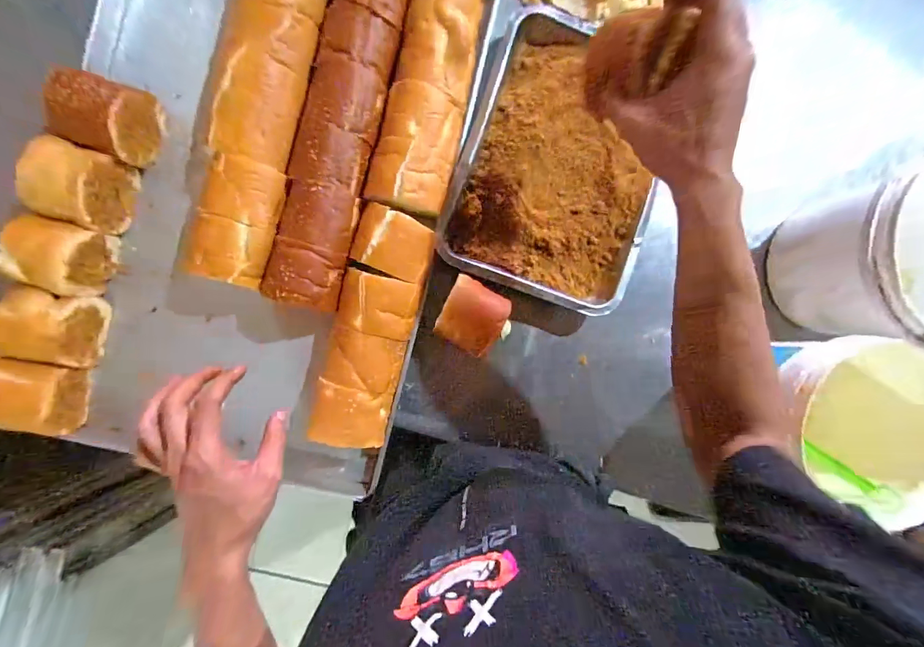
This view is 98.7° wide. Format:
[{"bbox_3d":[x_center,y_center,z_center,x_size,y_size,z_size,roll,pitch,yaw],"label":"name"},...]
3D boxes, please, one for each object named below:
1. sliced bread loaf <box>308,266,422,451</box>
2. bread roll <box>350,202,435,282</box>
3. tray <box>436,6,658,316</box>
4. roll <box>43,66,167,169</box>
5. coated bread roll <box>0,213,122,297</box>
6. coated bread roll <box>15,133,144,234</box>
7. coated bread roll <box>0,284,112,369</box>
[{"bbox_3d":[-0.119,0.045,0.475,0.098,0.046,0.205,14,90,-6],"label":"sliced bread loaf"},{"bbox_3d":[-0.083,-0.095,0.471,0.092,0.038,0.069,22,90,-6],"label":"bread roll"},{"bbox_3d":[0.126,-0.201,0.519,0.244,0.035,0.322,18,90,-6],"label":"tray"},{"bbox_3d":[-0.393,-0.229,0.446,0.063,0.073,0.084,18,90,-6],"label":"roll"},{"bbox_3d":[-0.450,-0.075,0.448,0.071,0.073,0.075,17,90,-6],"label":"coated bread roll"},{"bbox_3d":[-0.433,-0.154,0.451,0.079,0.074,0.083,16,90,-6],"label":"coated bread roll"},{"bbox_3d":[-0.463,0.003,0.448,0.073,0.066,0.080,15,90,-6],"label":"coated bread roll"}]

